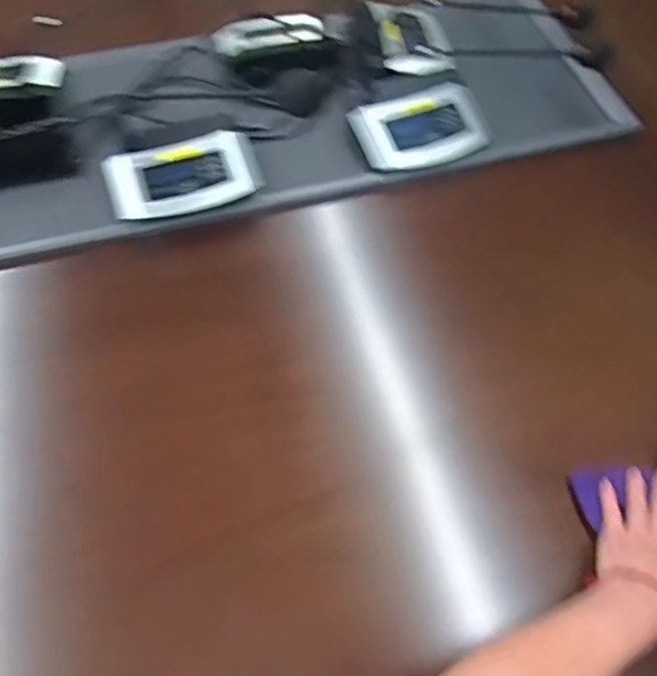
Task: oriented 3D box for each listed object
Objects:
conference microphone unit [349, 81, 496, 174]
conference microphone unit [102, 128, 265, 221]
[{"bbox_3d":[0.131,-0.322,0.877,0.191,0.038,0.148,-14,61,-8],"label":"conference microphone unit"},{"bbox_3d":[-0.201,-0.231,0.811,0.202,0.031,0.113,-21,62,-12],"label":"conference microphone unit"}]

